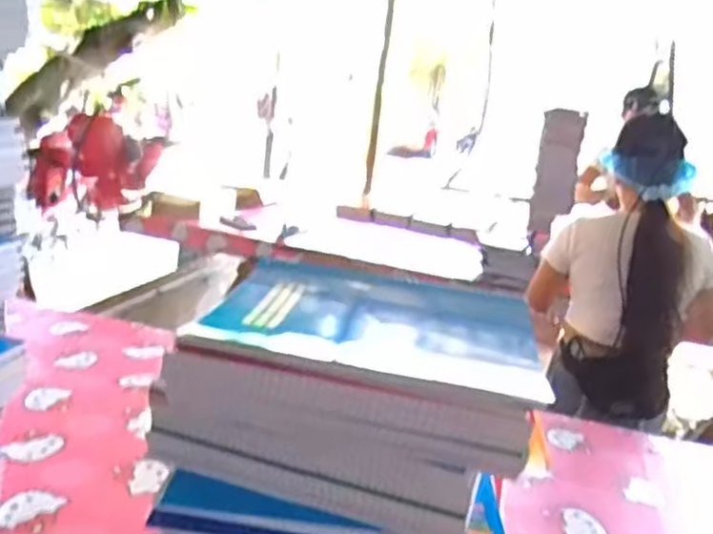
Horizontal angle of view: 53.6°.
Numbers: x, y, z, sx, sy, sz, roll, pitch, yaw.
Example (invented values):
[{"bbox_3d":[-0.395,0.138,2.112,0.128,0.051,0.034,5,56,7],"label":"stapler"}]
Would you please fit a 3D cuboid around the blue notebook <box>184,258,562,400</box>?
[{"bbox_3d":[0.014,0.039,0.539,0.247,0.018,0.162,8,27,6],"label":"blue notebook"}]

